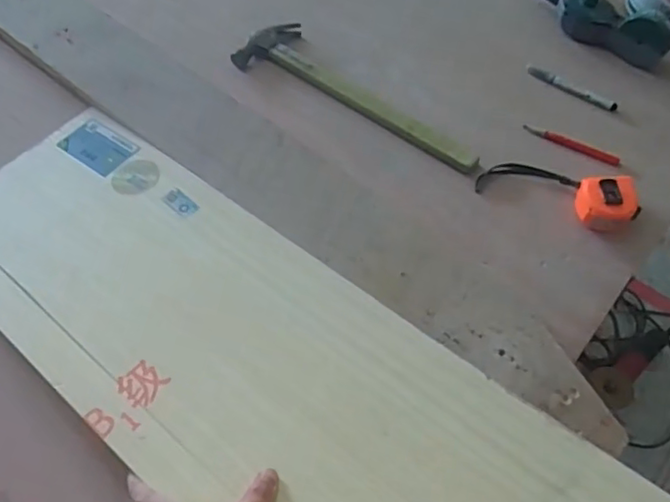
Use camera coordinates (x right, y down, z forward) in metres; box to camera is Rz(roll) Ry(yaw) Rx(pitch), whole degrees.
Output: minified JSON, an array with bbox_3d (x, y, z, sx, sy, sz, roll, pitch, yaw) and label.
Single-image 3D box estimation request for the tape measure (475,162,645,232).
[{"bbox_3d":[0.271,-0.080,0.746,0.187,0.044,0.071,19,62,11],"label":"tape measure"}]

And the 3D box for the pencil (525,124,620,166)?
[{"bbox_3d":[0.312,-0.141,0.814,0.126,0.006,0.015,26,62,17],"label":"pencil"}]

